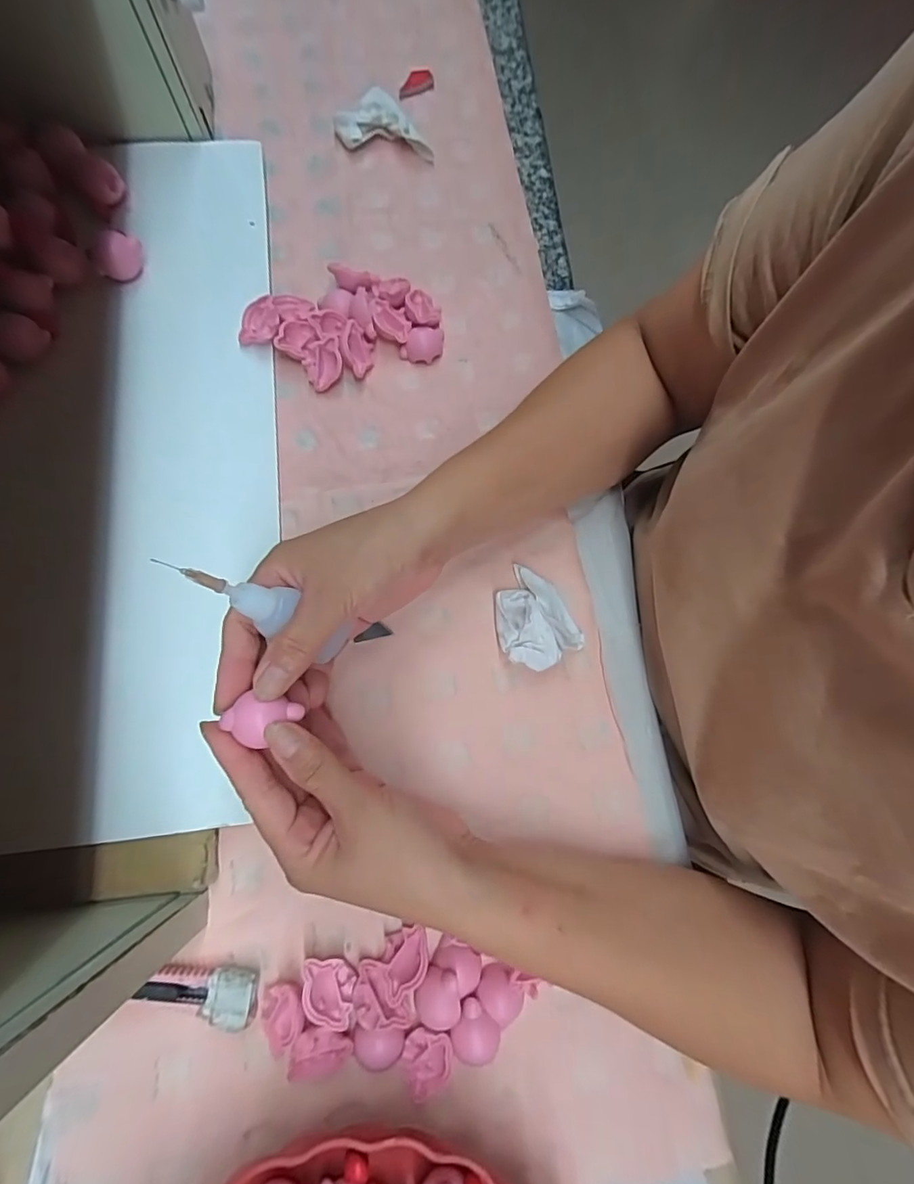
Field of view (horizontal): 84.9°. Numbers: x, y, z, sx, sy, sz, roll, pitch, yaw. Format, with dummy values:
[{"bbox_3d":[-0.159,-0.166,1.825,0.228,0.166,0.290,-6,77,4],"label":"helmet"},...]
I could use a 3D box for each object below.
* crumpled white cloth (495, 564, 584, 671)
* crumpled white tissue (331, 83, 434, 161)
[{"bbox_3d":[0.049,0.017,0.328,0.051,0.021,0.064,-27,80,-8],"label":"crumpled white cloth"},{"bbox_3d":[-0.059,-0.398,0.423,0.085,0.017,0.044,12,77,1],"label":"crumpled white tissue"}]

